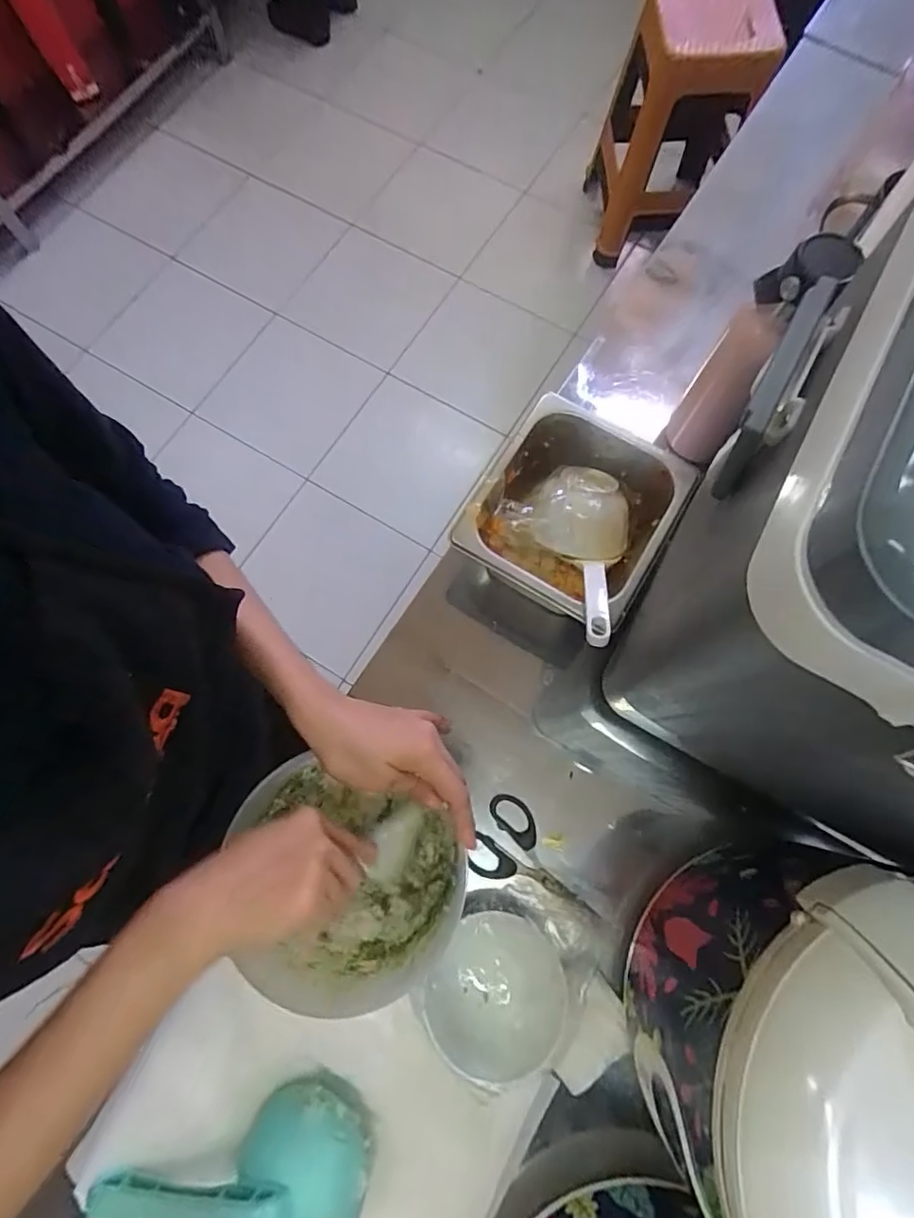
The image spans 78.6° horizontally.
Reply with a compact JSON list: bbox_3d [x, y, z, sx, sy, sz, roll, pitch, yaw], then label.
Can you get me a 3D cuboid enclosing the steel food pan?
[{"bbox_3d":[0.102,-0.077,0.514,0.155,0.099,0.174,29,77,8],"label":"steel food pan"}]

